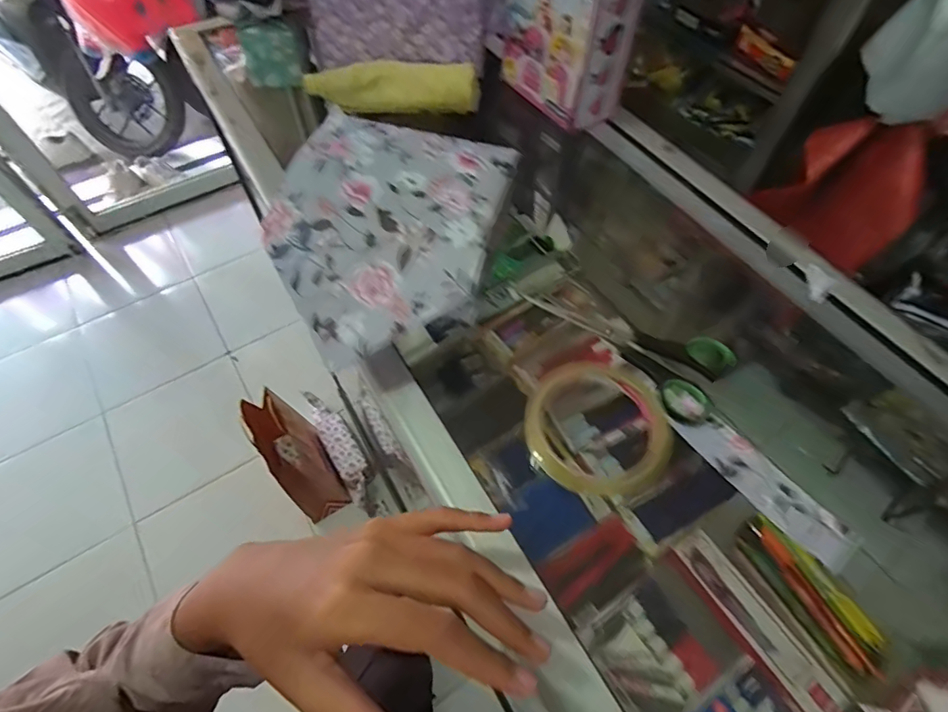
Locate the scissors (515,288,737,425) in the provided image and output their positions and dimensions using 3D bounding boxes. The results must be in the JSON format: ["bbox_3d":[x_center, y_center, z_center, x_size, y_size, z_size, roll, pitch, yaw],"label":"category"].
[{"bbox_3d":[0.118,-0.019,0.374,0.070,0.012,0.157,-40,66,-22],"label":"scissors"}]

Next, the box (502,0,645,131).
[{"bbox_3d":[0.091,-0.327,0.486,0.065,0.140,0.140,-31,63,-18],"label":"box"}]

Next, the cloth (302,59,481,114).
[{"bbox_3d":[-0.084,-0.282,0.519,0.173,0.041,0.034,-2,58,-1],"label":"cloth"}]

